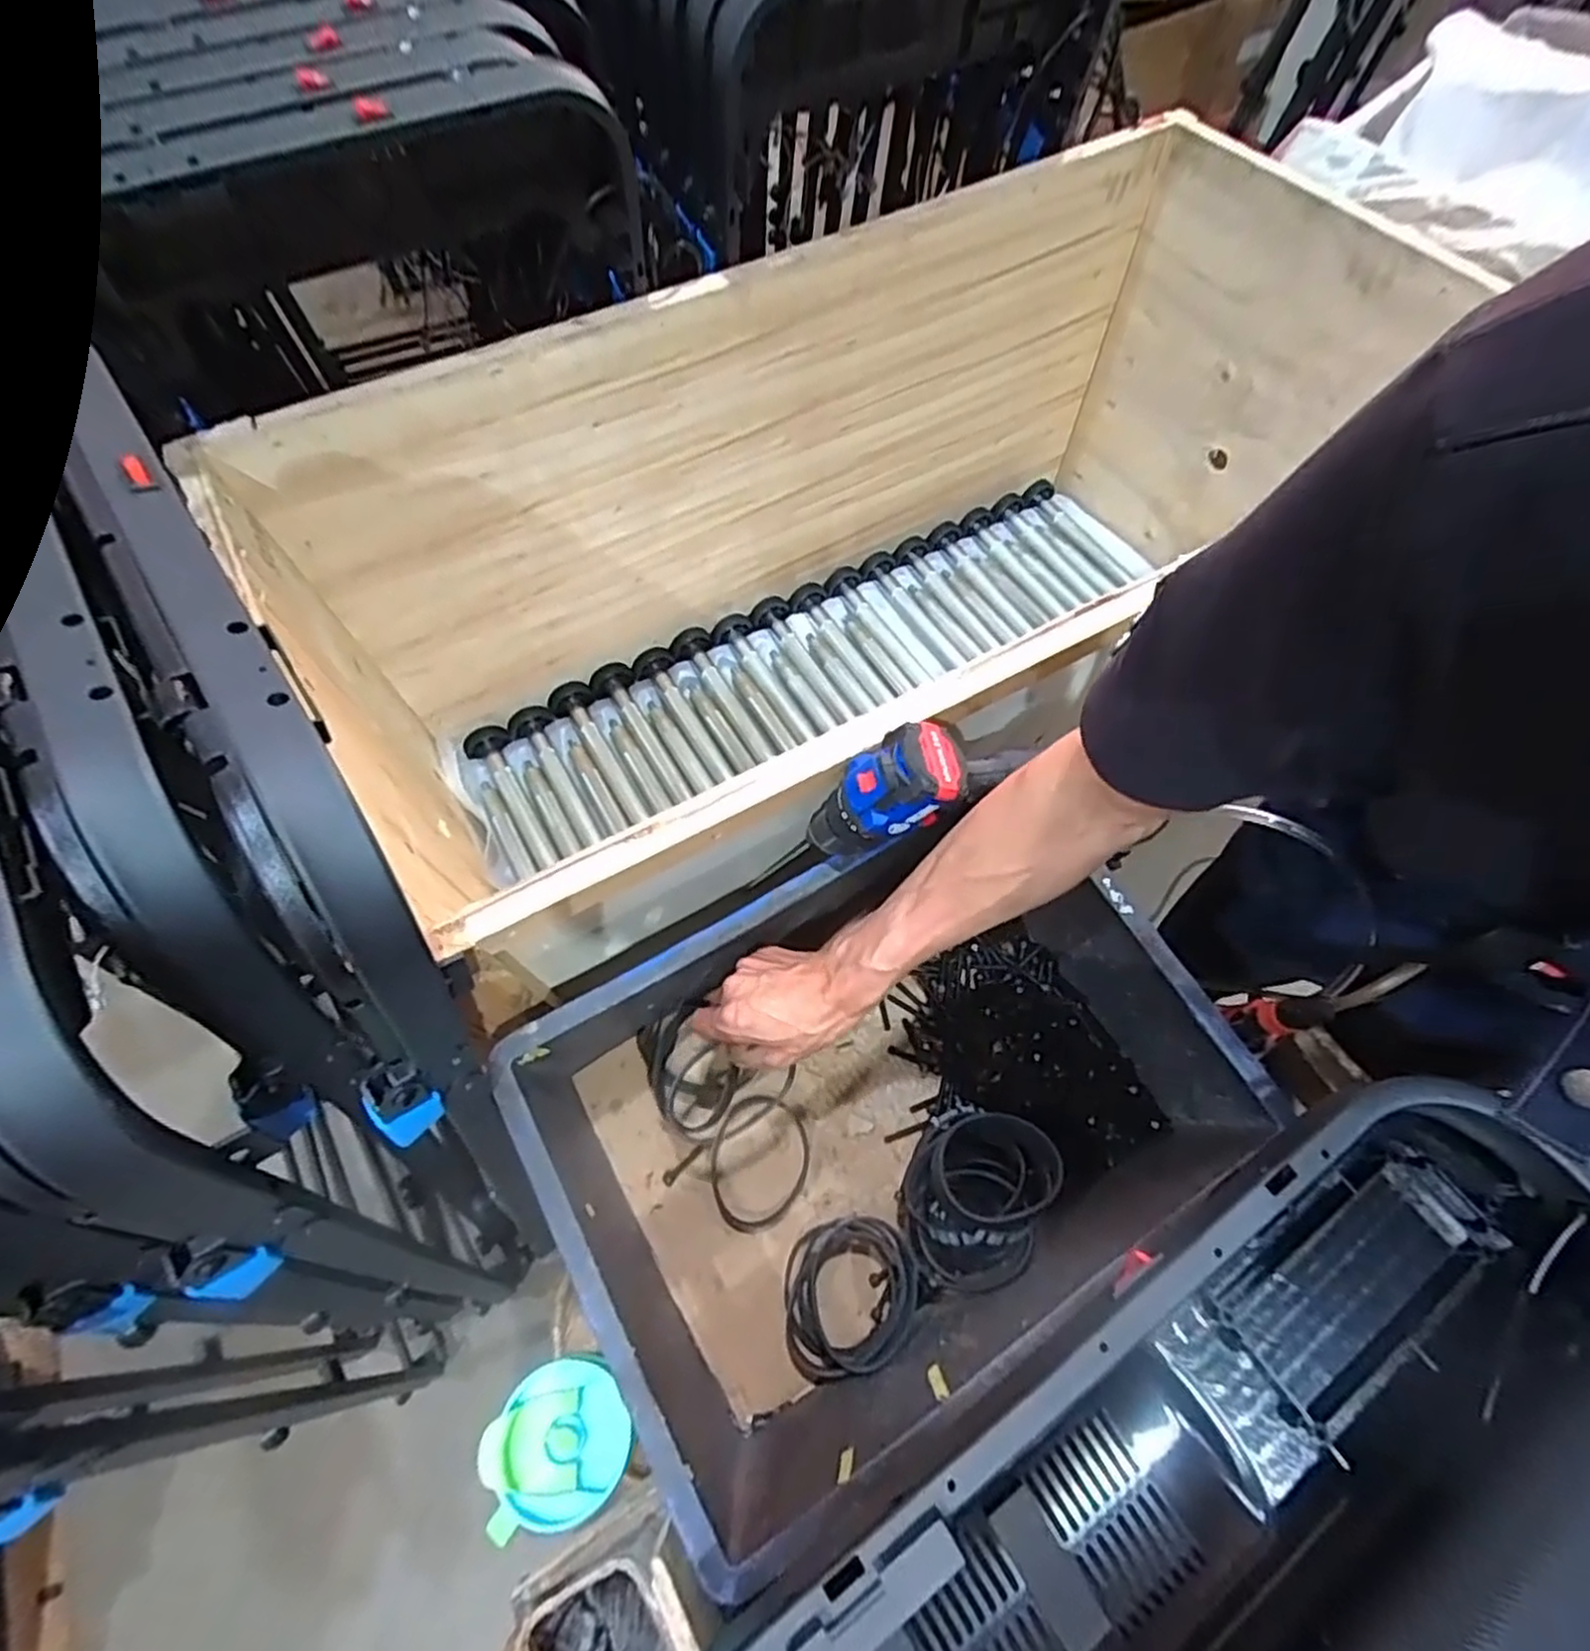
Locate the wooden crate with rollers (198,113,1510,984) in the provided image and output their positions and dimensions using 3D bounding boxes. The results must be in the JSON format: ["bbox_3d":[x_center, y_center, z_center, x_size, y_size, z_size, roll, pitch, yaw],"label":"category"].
[{"bbox_3d":[0.103,-0.421,1.002,1.351,0.527,0.518,-32,67,-14],"label":"wooden crate with rollers"}]

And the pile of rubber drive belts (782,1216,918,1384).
[{"bbox_3d":[0.040,0.372,0.587,0.111,0.057,0.095,-17,65,-8],"label":"pile of rubber drive belts"}]

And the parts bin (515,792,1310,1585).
[{"bbox_3d":[0.054,0.208,0.591,0.462,0.195,0.370,-31,67,-14],"label":"parts bin"}]

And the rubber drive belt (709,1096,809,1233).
[{"bbox_3d":[-0.031,0.292,0.636,0.083,0.005,0.108,17,74,1],"label":"rubber drive belt"}]

